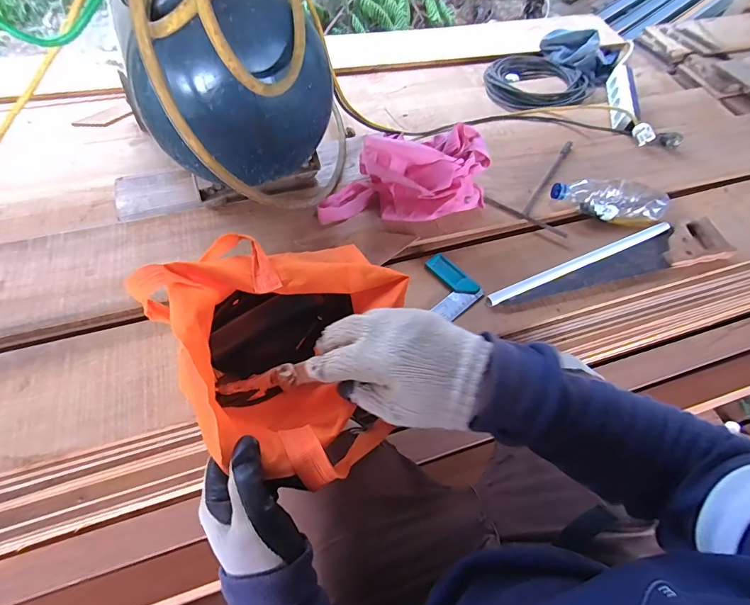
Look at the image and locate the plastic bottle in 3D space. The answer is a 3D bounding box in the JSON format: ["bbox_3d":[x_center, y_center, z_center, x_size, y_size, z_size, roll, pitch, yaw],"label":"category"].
[{"bbox_3d":[0.468,-0.210,0.792,0.220,0.052,0.086,16,58,6],"label":"plastic bottle"}]

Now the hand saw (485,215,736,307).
[{"bbox_3d":[0.431,-0.083,0.730,0.517,0.035,0.094,-11,60,-11],"label":"hand saw"}]

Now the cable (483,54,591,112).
[{"bbox_3d":[0.467,-0.621,1.136,0.289,0.057,0.267,2,58,-3],"label":"cable"}]

